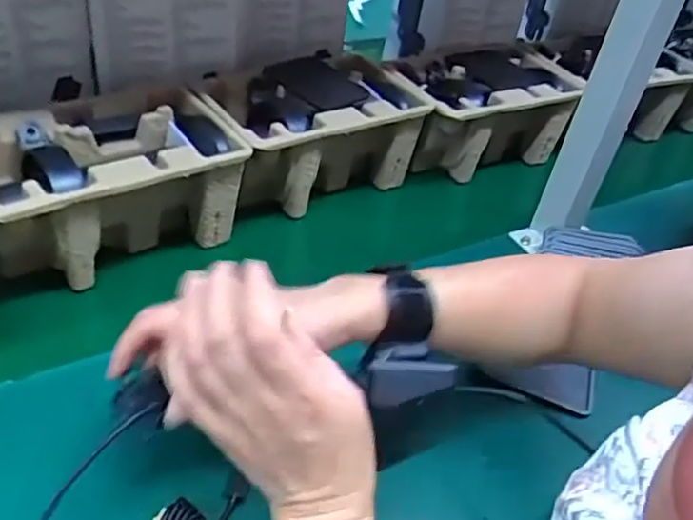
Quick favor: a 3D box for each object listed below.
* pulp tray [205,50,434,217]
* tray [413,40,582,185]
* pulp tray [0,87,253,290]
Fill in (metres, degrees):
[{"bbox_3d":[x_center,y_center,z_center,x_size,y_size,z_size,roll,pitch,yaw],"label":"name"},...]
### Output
[{"bbox_3d":[-0.034,-0.135,0.701,0.225,0.103,0.134,-20,45,-32],"label":"pulp tray"},{"bbox_3d":[0.163,-0.173,0.792,0.238,0.104,0.136,-16,43,-29],"label":"tray"},{"bbox_3d":[-0.214,-0.064,0.581,0.223,0.106,0.141,-23,46,-34],"label":"pulp tray"}]

